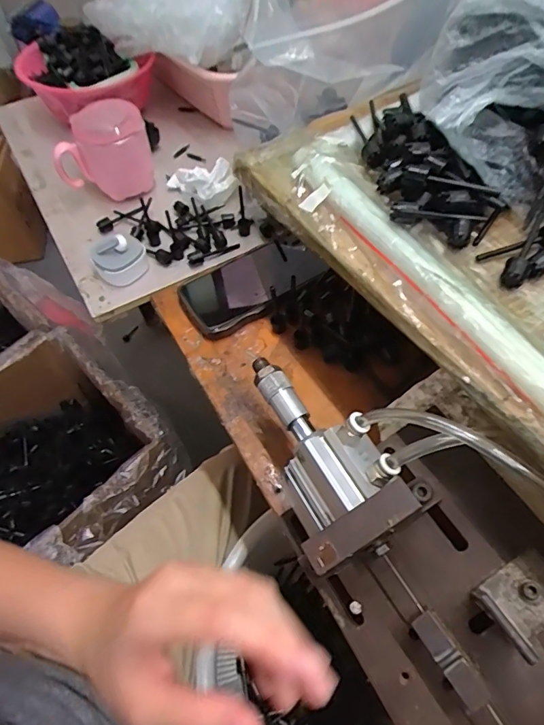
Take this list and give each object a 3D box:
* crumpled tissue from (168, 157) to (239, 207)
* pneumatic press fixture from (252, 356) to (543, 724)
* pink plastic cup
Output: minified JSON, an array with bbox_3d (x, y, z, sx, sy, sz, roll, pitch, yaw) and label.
[{"bbox_3d":[-0.083,-0.229,0.547,0.067,0.033,0.077,-32,62,-17],"label":"crumpled tissue"},{"bbox_3d":[0.122,0.152,0.263,0.138,0.109,0.411,-28,61,-15],"label":"pneumatic press fixture"},{"bbox_3d":[-0.203,-0.249,0.537,0.109,0.099,0.071,-21,59,-11],"label":"pink plastic cup"}]

